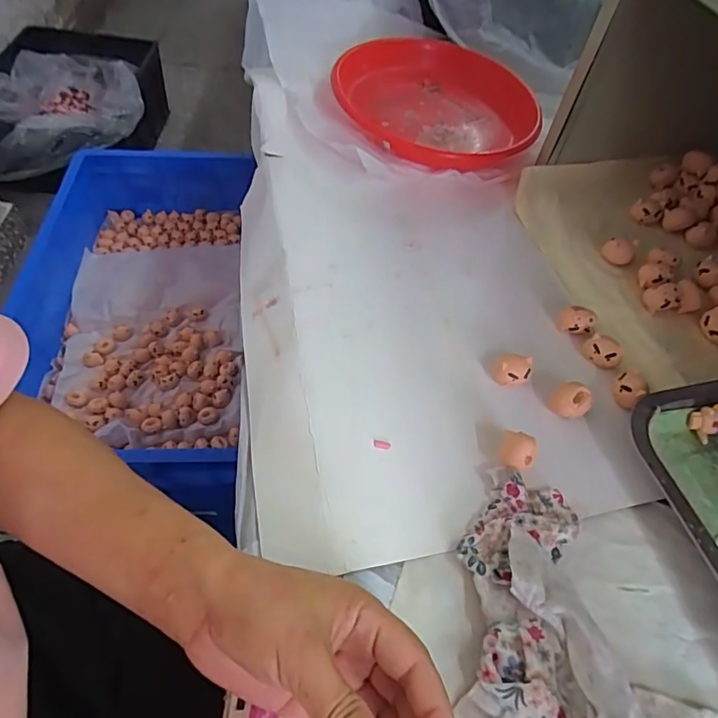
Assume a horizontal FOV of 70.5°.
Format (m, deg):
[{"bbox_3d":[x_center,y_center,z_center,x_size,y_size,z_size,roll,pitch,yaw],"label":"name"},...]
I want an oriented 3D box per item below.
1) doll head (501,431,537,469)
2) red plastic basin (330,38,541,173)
[{"bbox_3d":[0.110,0.065,0.355,0.021,0.022,0.024,15,55,6],"label":"doll head"},{"bbox_3d":[0.094,-0.304,0.594,0.230,0.046,0.238,2,55,-3],"label":"red plastic basin"}]

